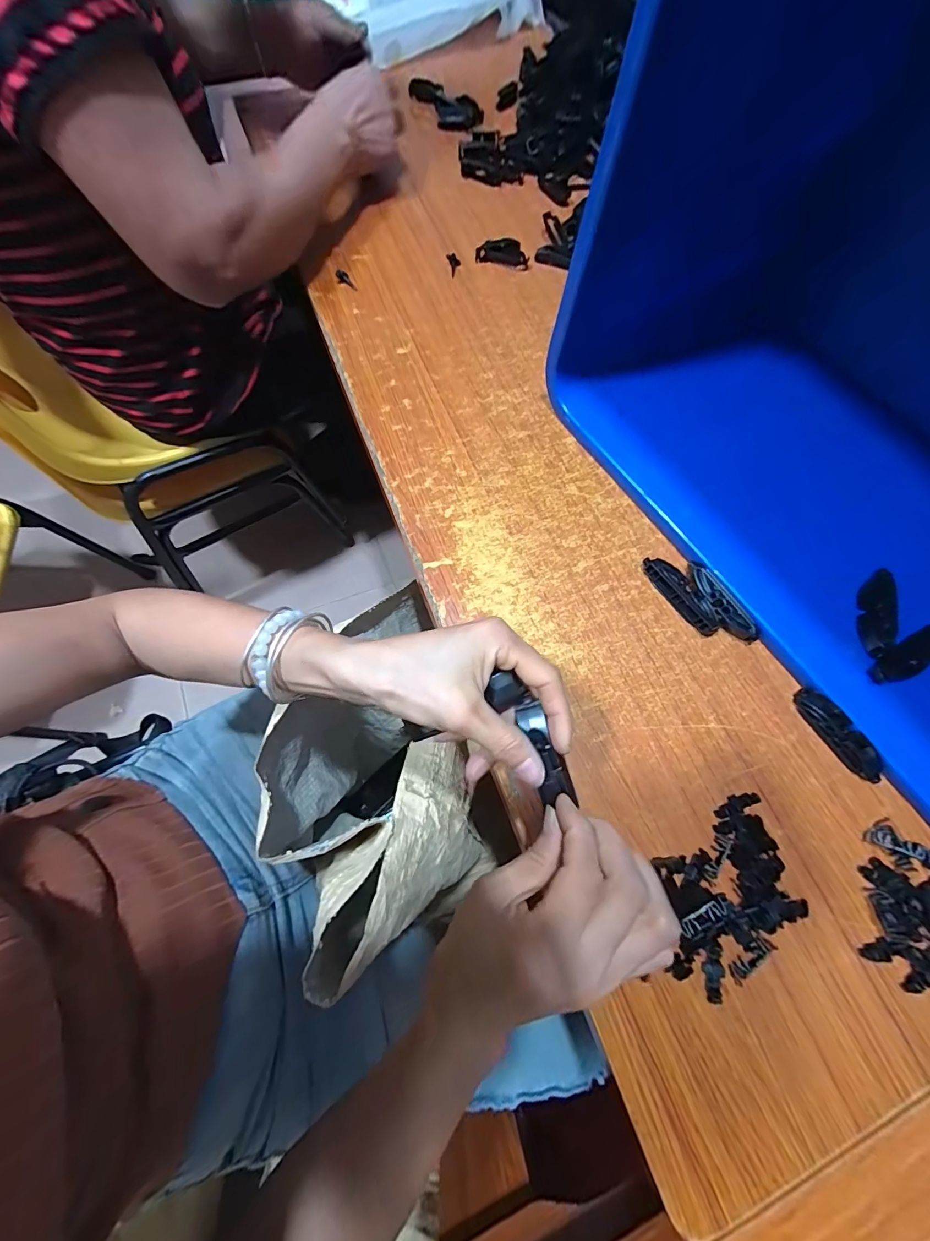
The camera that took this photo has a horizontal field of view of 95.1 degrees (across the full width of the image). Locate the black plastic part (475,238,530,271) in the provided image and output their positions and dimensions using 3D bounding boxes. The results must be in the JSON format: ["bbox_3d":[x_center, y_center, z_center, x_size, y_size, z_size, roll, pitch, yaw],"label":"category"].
[{"bbox_3d":[0.046,-0.443,0.512,0.062,0.013,0.033,10,71,1],"label":"black plastic part"}]

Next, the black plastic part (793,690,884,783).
[{"bbox_3d":[0.296,0.091,0.335,0.021,0.017,0.079,-35,75,-13],"label":"black plastic part"}]

